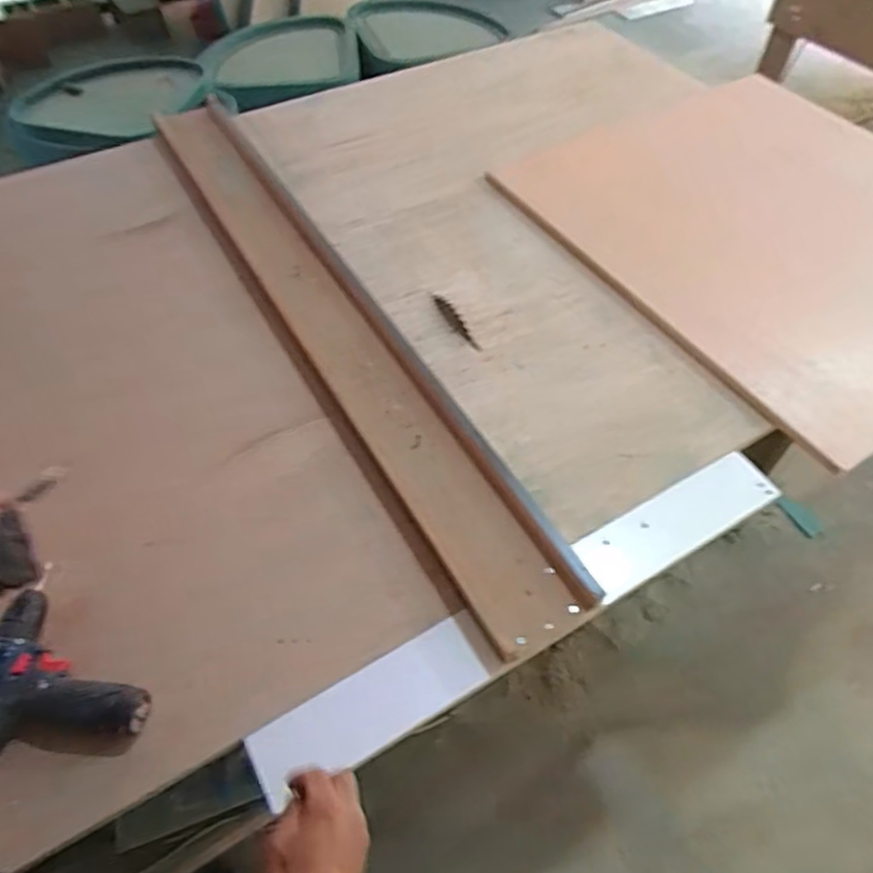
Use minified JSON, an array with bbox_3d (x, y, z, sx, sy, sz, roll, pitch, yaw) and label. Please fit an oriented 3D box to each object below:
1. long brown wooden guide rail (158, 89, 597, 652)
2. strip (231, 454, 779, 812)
[{"bbox_3d":[-0.199,-0.227,1.090,0.153,0.058,1.306,-30,61,-12],"label":"long brown wooden guide rail"},{"bbox_3d":[0.127,0.201,0.788,0.720,0.011,0.087,-26,58,-19],"label":"strip"}]

